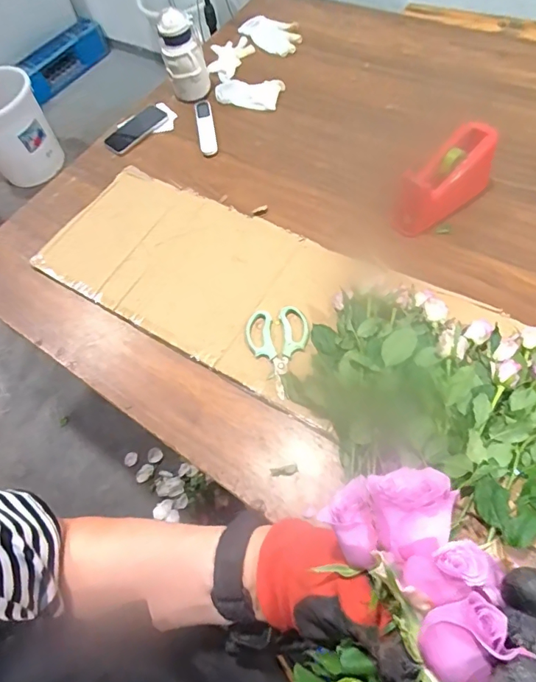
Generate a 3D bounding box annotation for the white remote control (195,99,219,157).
[{"bbox_3d":[-0.152,-0.523,1.076,0.041,0.018,0.232,-11,56,-2],"label":"white remote control"}]

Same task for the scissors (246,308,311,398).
[{"bbox_3d":[0.020,0.012,0.709,0.100,0.009,0.153,-9,56,-1],"label":"scissors"}]

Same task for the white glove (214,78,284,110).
[{"bbox_3d":[-0.050,-0.655,1.161,0.159,0.021,0.112,12,64,16],"label":"white glove"}]

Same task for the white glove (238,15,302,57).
[{"bbox_3d":[0.015,-0.964,1.377,0.164,0.014,0.284,-33,61,-9],"label":"white glove"}]

